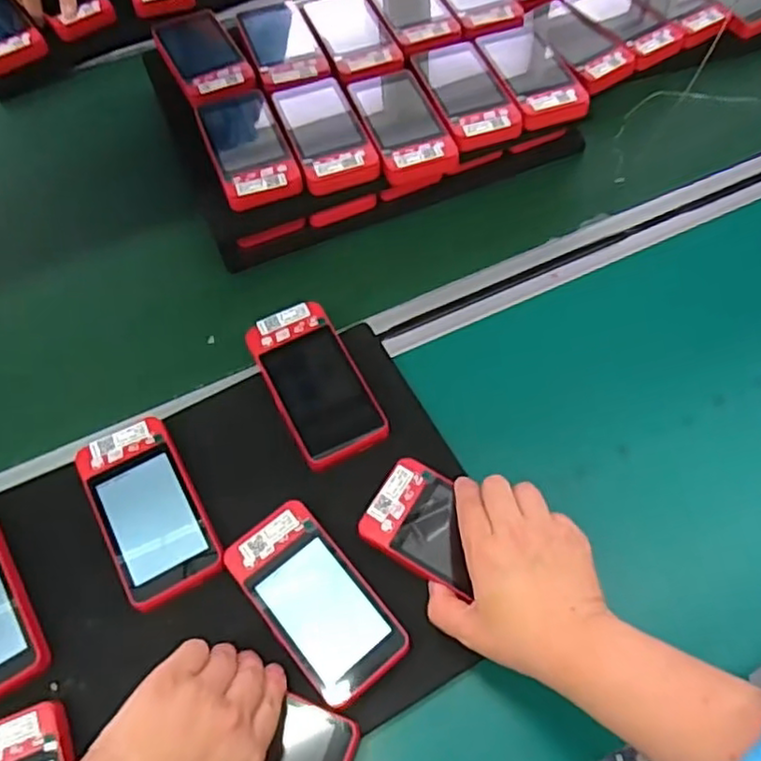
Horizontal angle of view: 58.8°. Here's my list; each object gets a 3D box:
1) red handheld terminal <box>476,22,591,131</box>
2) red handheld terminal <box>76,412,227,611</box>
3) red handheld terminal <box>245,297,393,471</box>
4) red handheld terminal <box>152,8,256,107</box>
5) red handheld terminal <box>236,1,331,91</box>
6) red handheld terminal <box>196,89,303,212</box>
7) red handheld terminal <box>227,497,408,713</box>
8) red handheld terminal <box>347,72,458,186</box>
[{"bbox_3d":[0.132,-0.274,0.596,0.065,0.019,0.128,-15,64,-7],"label":"red handheld terminal"},{"bbox_3d":[-0.153,0.084,0.446,0.062,0.013,0.118,-27,66,-12],"label":"red handheld terminal"},{"bbox_3d":[-0.047,0.004,0.494,0.063,0.033,0.118,-25,65,-12],"label":"red handheld terminal"},{"bbox_3d":[-0.158,-0.289,0.606,0.062,0.021,0.117,-25,65,-11],"label":"red handheld terminal"},{"bbox_3d":[-0.089,-0.306,0.604,0.060,0.012,0.110,-18,64,-8],"label":"red handheld terminal"},{"bbox_3d":[-0.110,-0.194,0.555,0.061,0.012,0.120,-18,64,-8],"label":"red handheld terminal"},{"bbox_3d":[-0.041,0.136,0.421,0.060,0.014,0.119,-37,68,-16],"label":"red handheld terminal"},{"bbox_3d":[0.017,-0.219,0.572,0.061,0.018,0.120,-18,64,-8],"label":"red handheld terminal"}]

